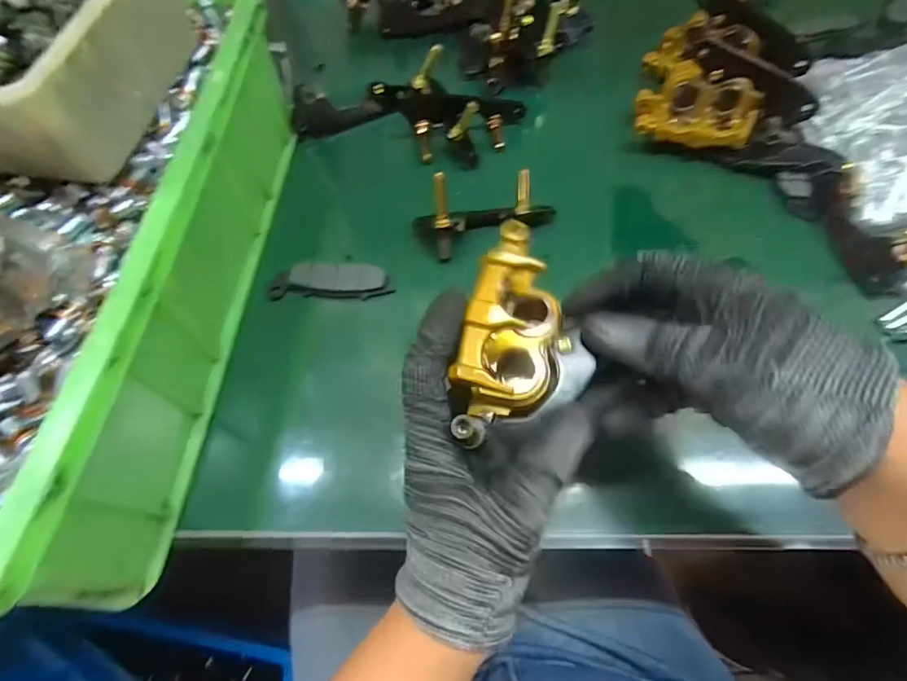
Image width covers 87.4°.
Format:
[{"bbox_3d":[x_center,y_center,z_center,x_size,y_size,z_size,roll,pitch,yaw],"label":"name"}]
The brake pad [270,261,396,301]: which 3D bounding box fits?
[{"bbox_3d":[-0.093,-0.045,0.355,0.087,0.015,0.034,-1,64,1],"label":"brake pad"}]

